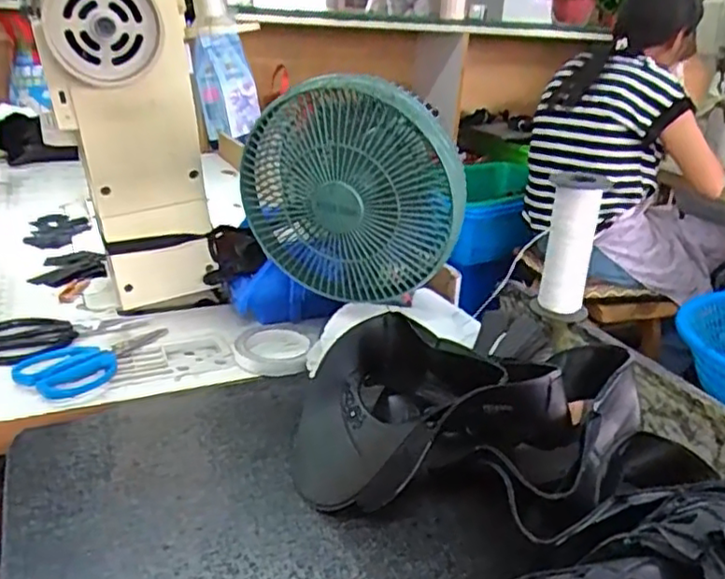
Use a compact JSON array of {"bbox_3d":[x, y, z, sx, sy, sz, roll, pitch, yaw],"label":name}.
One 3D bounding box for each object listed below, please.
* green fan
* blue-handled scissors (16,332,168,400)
[{"bbox_3d":[-0.011,-0.094,0.716,0.237,0.243,0.093,17,27,30],"label":"green fan"},{"bbox_3d":[-0.294,0.078,0.760,0.176,0.021,0.093,-16,29,-37],"label":"blue-handled scissors"}]

